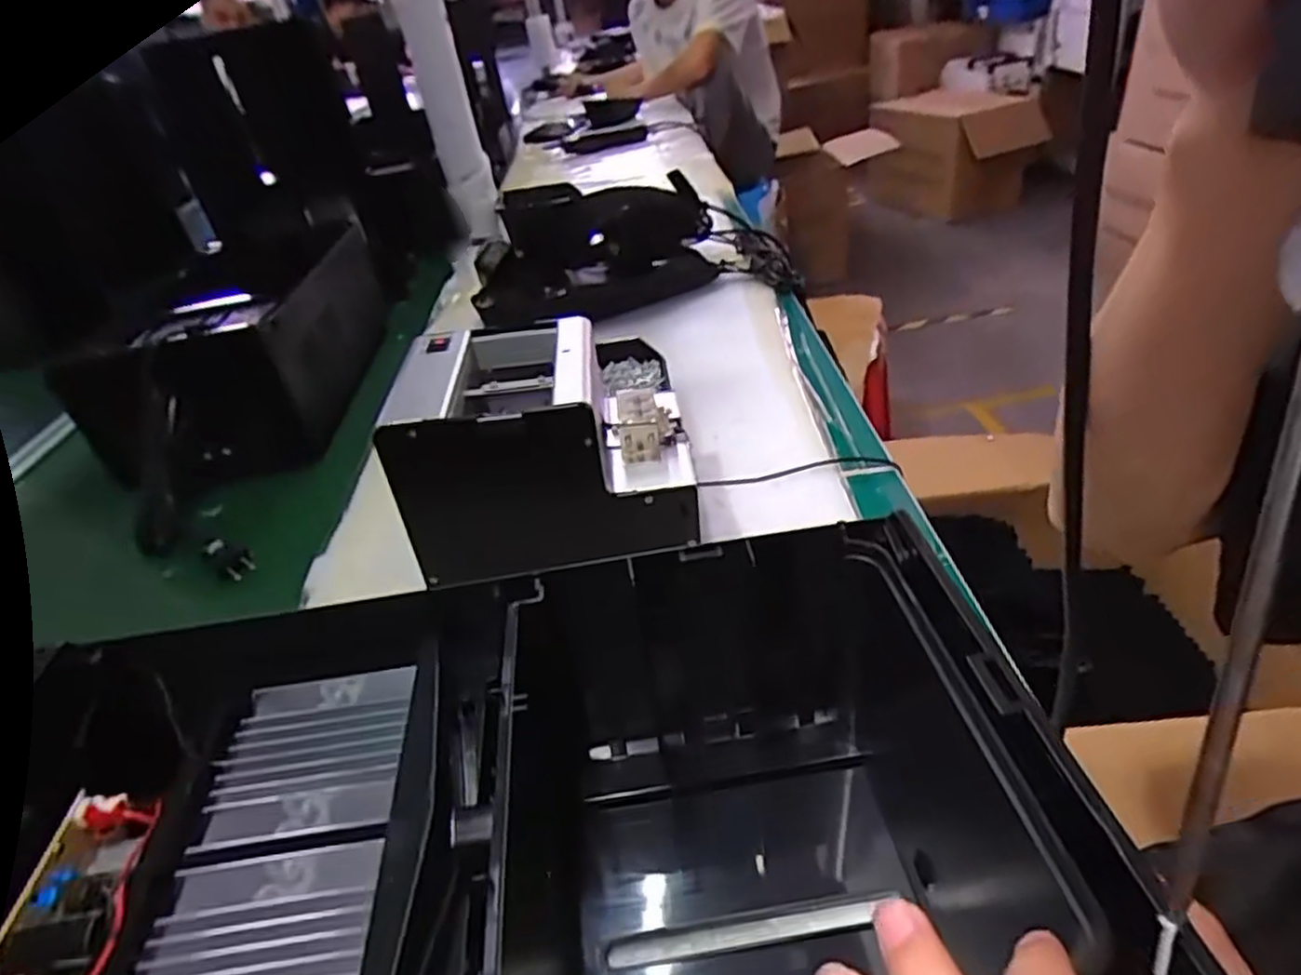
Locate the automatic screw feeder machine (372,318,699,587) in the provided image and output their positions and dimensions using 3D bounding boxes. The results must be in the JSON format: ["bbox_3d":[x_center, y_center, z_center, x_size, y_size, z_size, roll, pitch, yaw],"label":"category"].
[{"bbox_3d":[-0.066,-0.020,0.496,0.178,0.142,0.126,-9,33,1],"label":"automatic screw feeder machine"}]

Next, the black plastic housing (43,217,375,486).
[{"bbox_3d":[-0.425,-0.163,0.805,0.183,0.139,0.377,-12,33,-3],"label":"black plastic housing"}]

